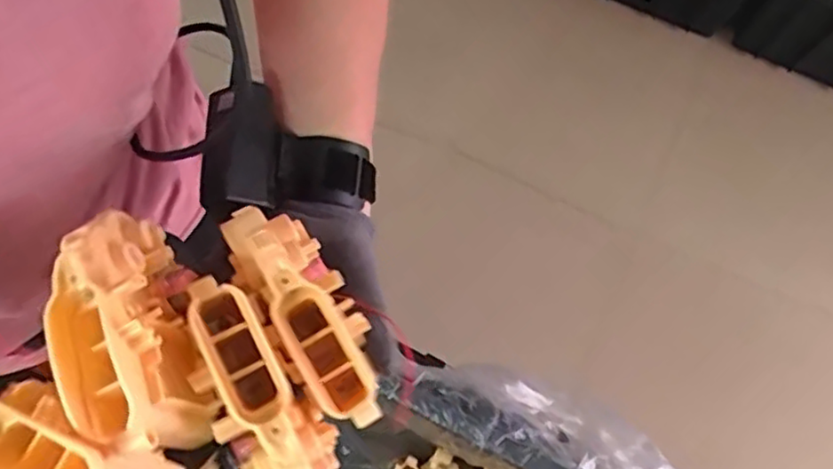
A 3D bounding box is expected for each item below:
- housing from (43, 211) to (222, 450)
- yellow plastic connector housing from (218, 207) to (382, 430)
[{"bbox_3d":[-0.109,0.031,0.249,0.040,0.042,0.098,-21,75,-7],"label":"housing"},{"bbox_3d":[-0.047,0.029,0.272,0.031,0.028,0.103,-32,78,-10],"label":"yellow plastic connector housing"}]

